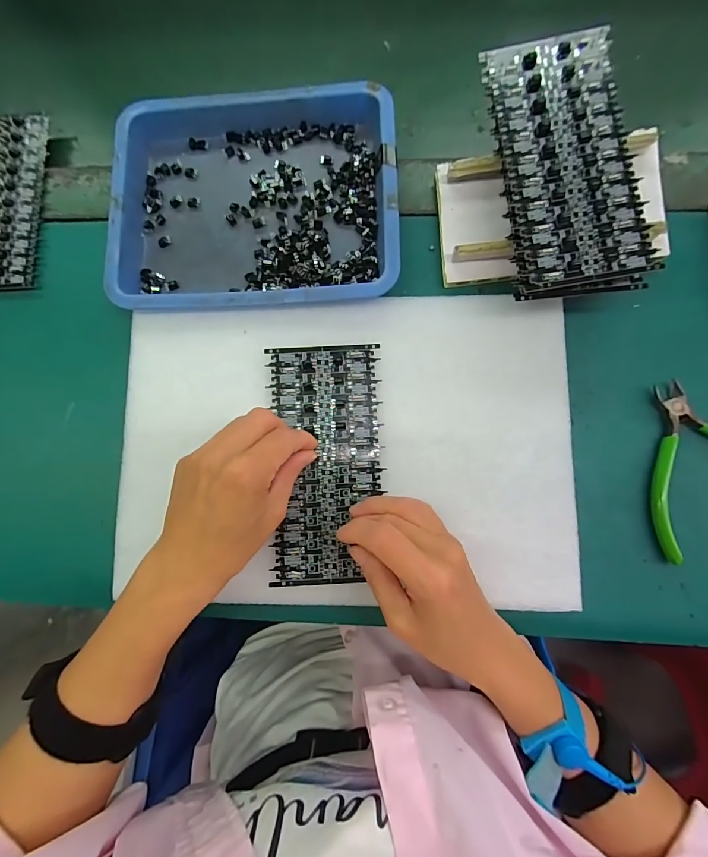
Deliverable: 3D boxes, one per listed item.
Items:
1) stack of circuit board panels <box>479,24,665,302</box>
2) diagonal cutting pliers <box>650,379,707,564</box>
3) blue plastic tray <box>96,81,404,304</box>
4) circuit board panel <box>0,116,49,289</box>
[{"bbox_3d":[0.134,-0.169,0.256,0.081,0.025,0.164,-8,81,3],"label":"stack of circuit board panels"},{"bbox_3d":[0.234,0.022,0.266,0.095,0.015,0.108,-22,80,0],"label":"diagonal cutting pliers"},{"bbox_3d":[-0.076,-0.177,0.307,0.212,0.027,0.180,-2,81,4],"label":"blue plastic tray"},{"bbox_3d":[-0.301,-0.193,0.335,0.073,0.008,0.159,-3,81,3],"label":"circuit board panel"}]

